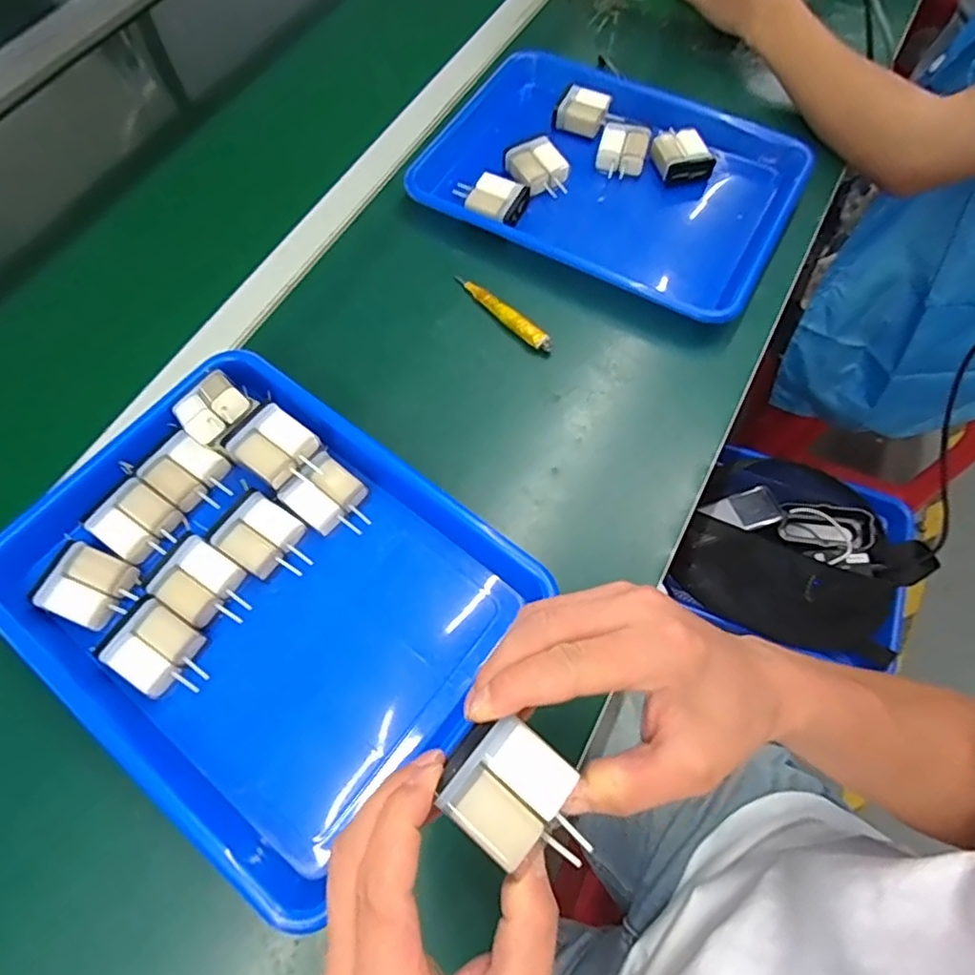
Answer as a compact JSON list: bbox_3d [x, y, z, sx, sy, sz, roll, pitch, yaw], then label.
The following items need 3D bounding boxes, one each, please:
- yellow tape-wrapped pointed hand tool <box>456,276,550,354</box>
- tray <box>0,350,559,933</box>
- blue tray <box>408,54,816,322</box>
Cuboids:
[{"bbox_3d":[0.013,-0.157,0.519,0.018,0.012,0.113,-41,71,-16],"label":"yellow tape-wrapped pointed hand tool"},{"bbox_3d":[-0.149,0.069,0.402,0.326,0.057,0.250,36,72,14],"label":"tray"},{"bbox_3d":[0.116,-0.307,0.571,0.340,0.030,0.251,28,69,13],"label":"blue tray"}]

